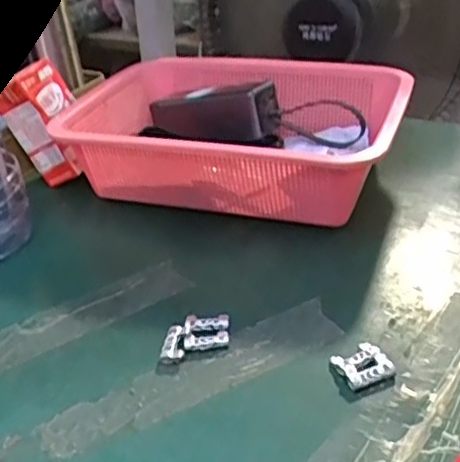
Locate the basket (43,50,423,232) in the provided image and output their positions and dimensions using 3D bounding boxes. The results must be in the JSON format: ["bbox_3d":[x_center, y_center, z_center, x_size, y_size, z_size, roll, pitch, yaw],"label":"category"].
[{"bbox_3d":[0.014,-0.089,0.610,0.288,0.091,0.210,9,34,21],"label":"basket"}]

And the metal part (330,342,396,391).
[{"bbox_3d":[0.082,0.082,0.397,0.030,0.008,0.030,-15,33,-17],"label":"metal part"}]

